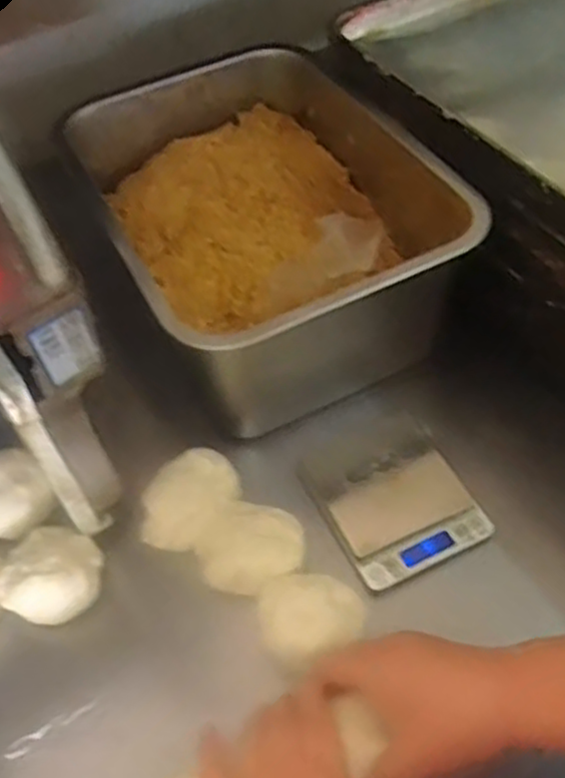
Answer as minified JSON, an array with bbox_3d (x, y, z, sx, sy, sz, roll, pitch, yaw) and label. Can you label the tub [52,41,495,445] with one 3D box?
[{"bbox_3d":[-0.019,-0.150,0.651,0.250,0.153,0.343,-23,53,-13],"label":"tub"}]

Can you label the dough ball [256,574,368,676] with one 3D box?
[{"bbox_3d":[0.016,0.153,0.494,0.067,0.030,0.060,-32,56,-20],"label":"dough ball"}]

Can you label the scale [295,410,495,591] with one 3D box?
[{"bbox_3d":[0.083,0.080,0.563,0.103,0.016,0.123,-24,53,-14],"label":"scale"}]

